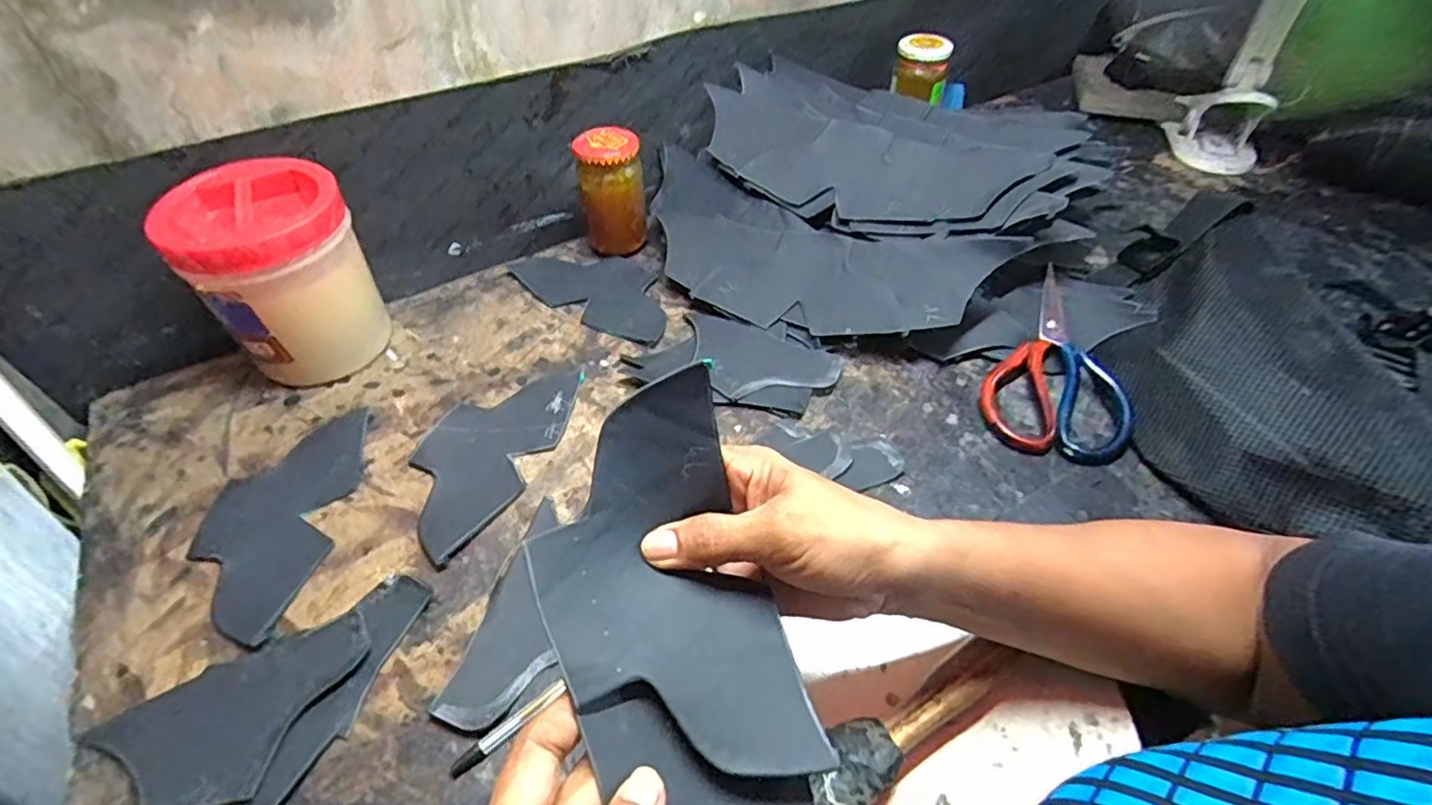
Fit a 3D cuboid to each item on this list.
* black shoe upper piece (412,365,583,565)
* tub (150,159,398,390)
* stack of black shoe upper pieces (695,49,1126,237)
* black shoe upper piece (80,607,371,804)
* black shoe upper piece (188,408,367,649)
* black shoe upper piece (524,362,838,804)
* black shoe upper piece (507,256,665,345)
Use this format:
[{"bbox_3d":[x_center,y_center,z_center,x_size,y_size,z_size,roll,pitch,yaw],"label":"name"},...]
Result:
[{"bbox_3d":[-0.171,0.032,0.495,0.088,0.005,0.180,14,49,14],"label":"black shoe upper piece"},{"bbox_3d":[-0.335,-0.096,0.522,0.112,0.147,0.105,-1,47,1],"label":"tub"},{"bbox_3d":[0.155,-0.228,0.598,0.339,0.060,0.163,28,53,25],"label":"stack of black shoe upper pieces"},{"bbox_3d":[-0.261,0.175,0.359,0.134,0.008,0.080,-18,49,-15],"label":"black shoe upper piece"},{"bbox_3d":[-0.303,0.077,0.453,0.090,0.004,0.176,-1,47,0],"label":"black shoe upper piece"},{"bbox_3d":[-0.011,0.110,0.250,0.089,0.040,0.233,-11,72,-9],"label":"black shoe upper piece"},{"bbox_3d":[-0.106,-0.109,0.624,0.173,0.005,0.090,29,54,26],"label":"black shoe upper piece"}]

